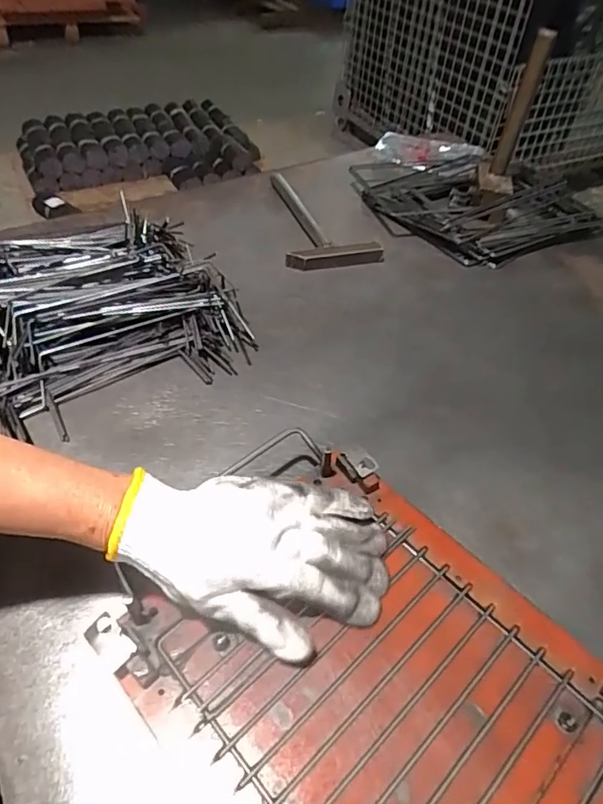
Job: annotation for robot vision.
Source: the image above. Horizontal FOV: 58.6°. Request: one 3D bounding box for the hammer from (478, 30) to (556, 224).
[{"bbox_3d":[0.276,-0.353,0.698,0.045,0.205,0.099,8,48,5],"label":"hammer"}]

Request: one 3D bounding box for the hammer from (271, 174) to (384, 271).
[{"bbox_3d":[0.030,-0.262,0.758,0.123,0.026,0.240,-4,48,-6],"label":"hammer"}]

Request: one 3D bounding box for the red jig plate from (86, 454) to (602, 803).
[{"bbox_3d":[0.053,0.184,0.339,0.232,0.019,0.293,-34,57,-29],"label":"red jig plate"}]

